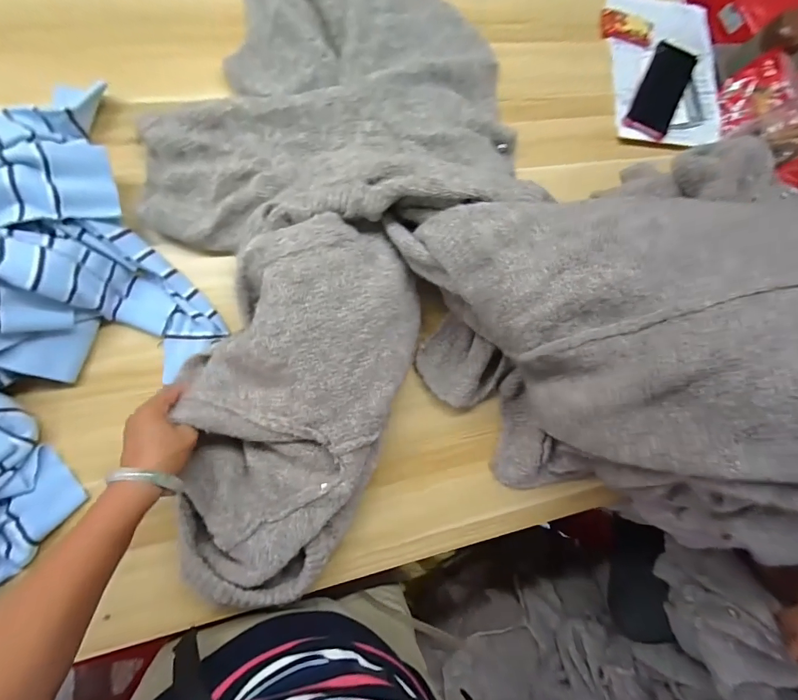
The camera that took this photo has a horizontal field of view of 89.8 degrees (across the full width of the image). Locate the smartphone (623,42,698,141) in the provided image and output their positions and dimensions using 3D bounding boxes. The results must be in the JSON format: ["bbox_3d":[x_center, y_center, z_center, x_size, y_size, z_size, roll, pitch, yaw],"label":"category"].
[{"bbox_3d":[0.458,-0.449,0.700,0.078,0.015,0.178,24,83,7],"label":"smartphone"}]

